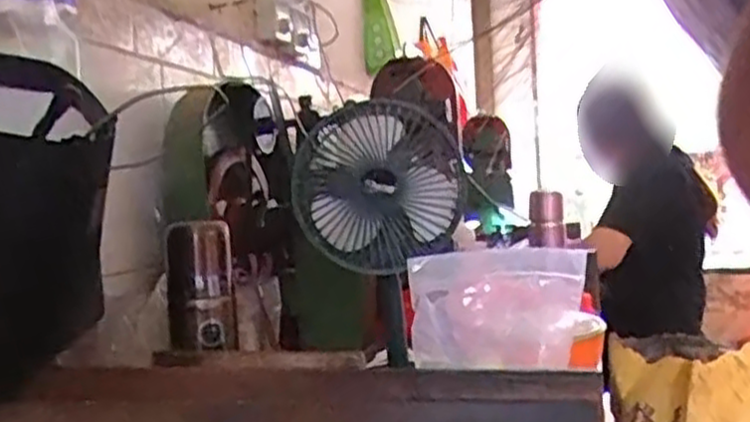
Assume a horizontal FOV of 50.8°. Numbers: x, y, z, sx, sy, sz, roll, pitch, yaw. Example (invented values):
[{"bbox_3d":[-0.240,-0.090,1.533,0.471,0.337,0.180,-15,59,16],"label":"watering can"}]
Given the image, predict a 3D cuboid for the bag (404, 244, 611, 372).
[{"bbox_3d":[0.109,0.081,0.643,0.165,0.101,0.018,-3,1,-15],"label":"bag"}]

